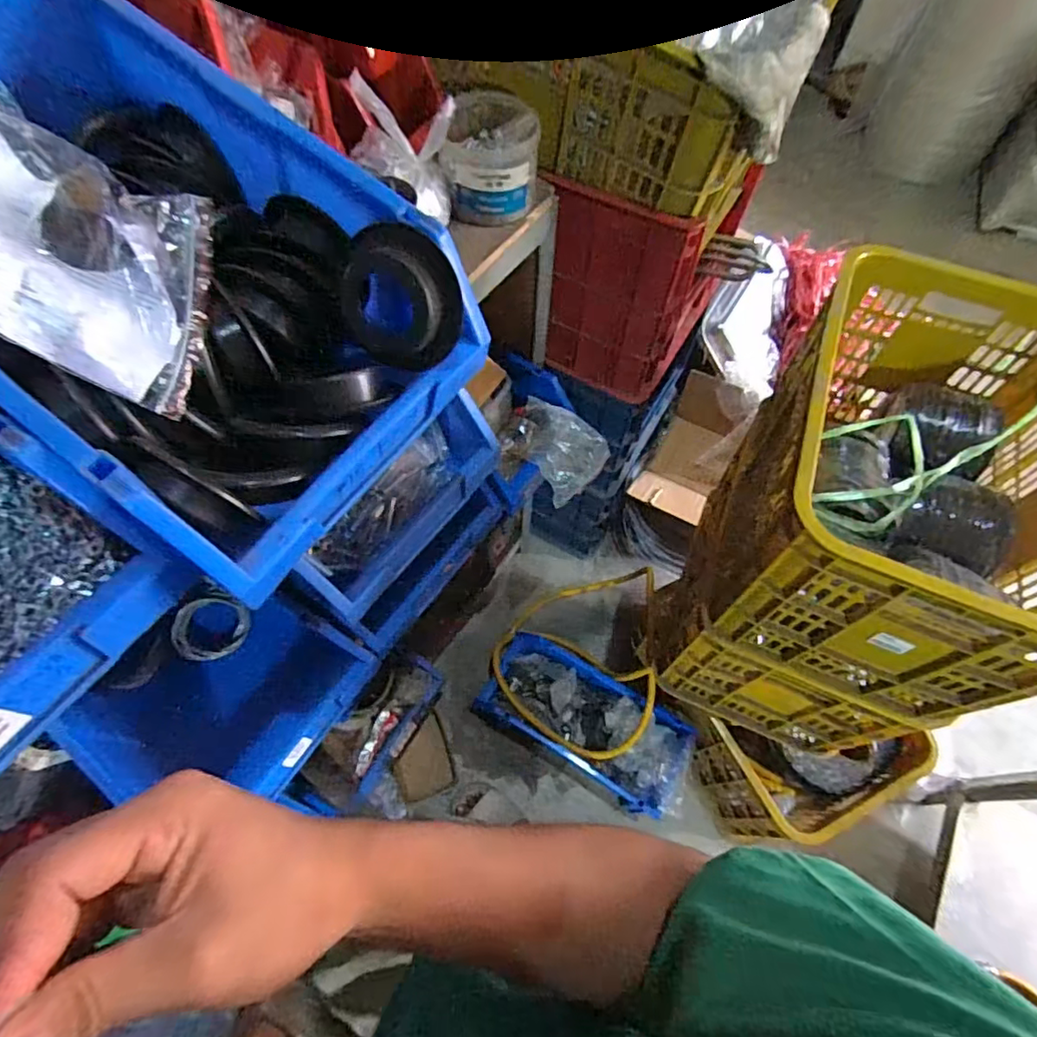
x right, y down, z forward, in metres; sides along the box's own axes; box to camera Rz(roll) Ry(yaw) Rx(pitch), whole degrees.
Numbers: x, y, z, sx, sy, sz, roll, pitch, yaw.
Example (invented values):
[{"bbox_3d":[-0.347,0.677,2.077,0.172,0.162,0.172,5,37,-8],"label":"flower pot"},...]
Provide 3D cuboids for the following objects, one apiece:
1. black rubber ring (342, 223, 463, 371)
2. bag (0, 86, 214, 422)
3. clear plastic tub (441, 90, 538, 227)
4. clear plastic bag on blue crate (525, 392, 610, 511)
[{"bbox_3d":[-0.095,-0.175,0.450,0.097,0.097,0.025,24,20,12],"label":"black rubber ring"},{"bbox_3d":[-0.311,-0.192,0.385,0.221,0.035,0.157,27,64,-19],"label":"bag"},{"bbox_3d":[-0.031,-0.413,0.646,0.103,0.085,0.124,1,62,-1],"label":"clear plastic tub"},{"bbox_3d":[0.058,-0.114,0.945,0.157,0.070,0.127,31,66,14],"label":"clear plastic bag on blue crate"}]

